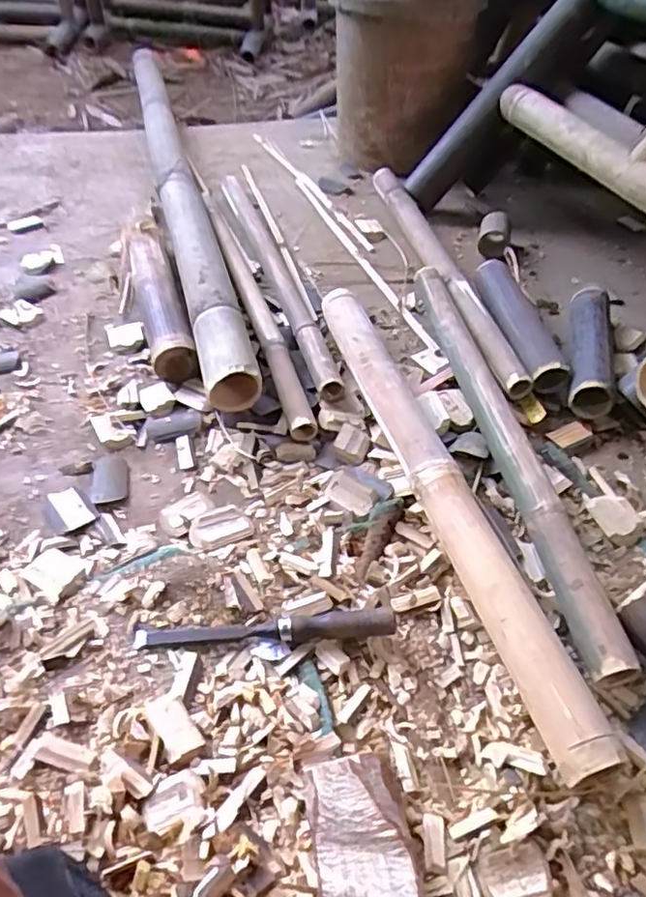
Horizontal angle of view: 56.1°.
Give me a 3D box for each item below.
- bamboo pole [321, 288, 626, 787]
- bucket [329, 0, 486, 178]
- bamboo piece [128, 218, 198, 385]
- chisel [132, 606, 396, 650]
[{"bbox_3d":[0.118,0.027,0.686,0.058,0.064,0.650,-12,50,-13],"label":"bamboo pole"},{"bbox_3d":[0.166,-0.798,1.251,0.285,0.377,0.344,6,48,3],"label":"bucket"},{"bbox_3d":[-0.248,-0.234,0.904,0.063,0.074,0.355,-13,50,-14],"label":"bamboo piece"},{"bbox_3d":[-0.056,0.171,0.575,0.245,0.027,0.023,-1,48,-4],"label":"chisel"}]

